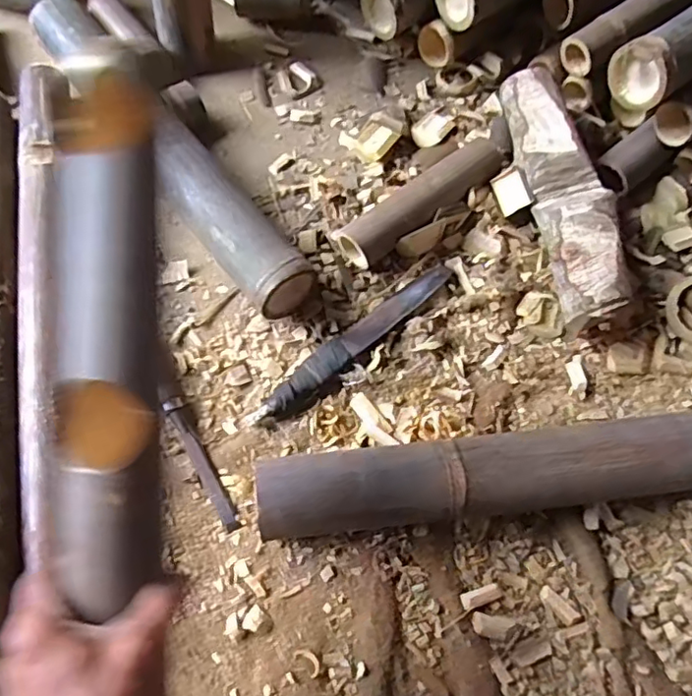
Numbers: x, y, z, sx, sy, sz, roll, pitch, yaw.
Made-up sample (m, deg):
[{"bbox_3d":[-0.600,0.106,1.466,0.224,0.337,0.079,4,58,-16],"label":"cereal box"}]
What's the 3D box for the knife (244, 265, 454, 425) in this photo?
[{"bbox_3d":[0.010,-0.009,0.661,0.280,0.018,0.034,-37,73,-15],"label":"knife"}]

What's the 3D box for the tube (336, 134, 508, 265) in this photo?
[{"bbox_3d":[0.089,-0.176,0.716,0.219,0.052,0.059,-37,73,-15],"label":"tube"}]

